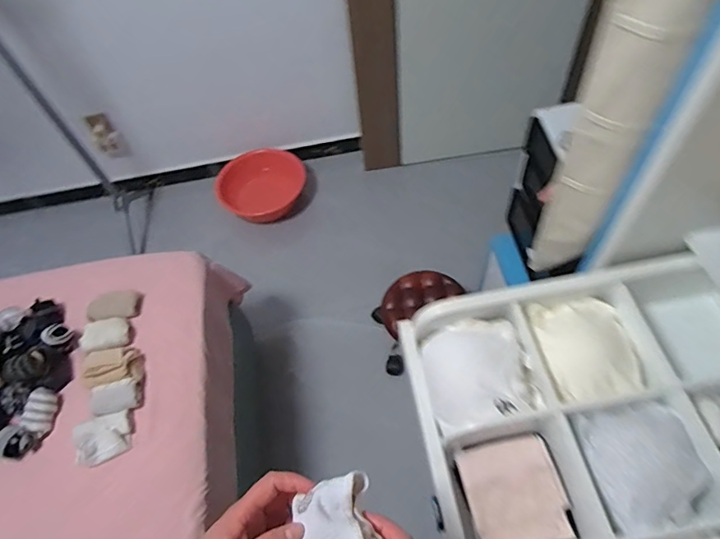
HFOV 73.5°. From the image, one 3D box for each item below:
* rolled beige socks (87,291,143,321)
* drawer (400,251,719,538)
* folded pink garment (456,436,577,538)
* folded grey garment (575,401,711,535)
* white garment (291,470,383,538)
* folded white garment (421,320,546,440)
[{"bbox_3d":[-0.572,0.088,1.125,0.116,0.034,0.057,-11,55,-2],"label":"rolled beige socks"},{"bbox_3d":[0.290,0.223,0.528,0.397,0.092,0.456,-10,55,-1],"label":"drawer"},{"bbox_3d":[0.173,0.252,0.545,0.100,0.033,0.112,-11,55,-2],"label":"folded pink garment"},{"bbox_3d":[0.308,0.205,0.525,0.123,0.041,0.116,-11,55,-2],"label":"folded grey garment"},{"bbox_3d":[-0.018,0.213,0.405,0.068,0.020,0.066,-22,57,-10],"label":"white garment"},{"bbox_3d":[0.145,0.123,0.594,0.118,0.059,0.138,-12,55,-3],"label":"folded white garment"}]

